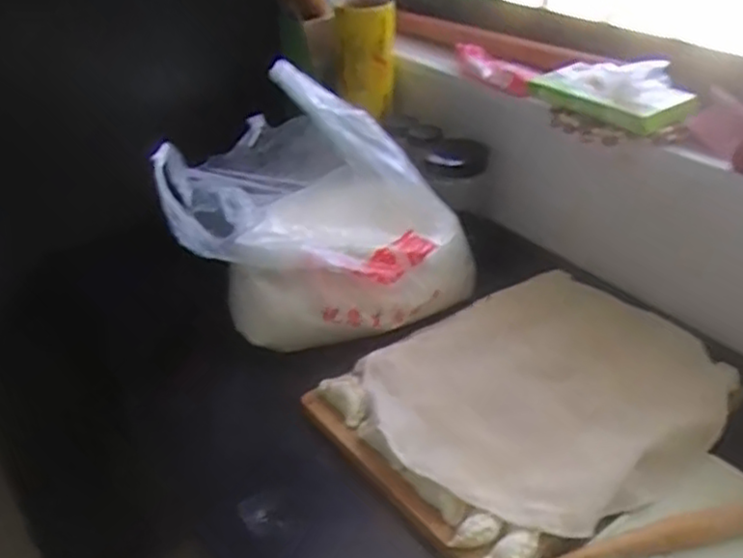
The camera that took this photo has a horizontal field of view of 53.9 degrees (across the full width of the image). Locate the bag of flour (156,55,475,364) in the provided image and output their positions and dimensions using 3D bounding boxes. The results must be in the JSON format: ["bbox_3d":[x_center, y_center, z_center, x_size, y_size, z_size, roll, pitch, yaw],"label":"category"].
[{"bbox_3d":[-0.053,-0.091,0.905,0.355,0.261,0.222,3,34,7],"label":"bag of flour"}]

